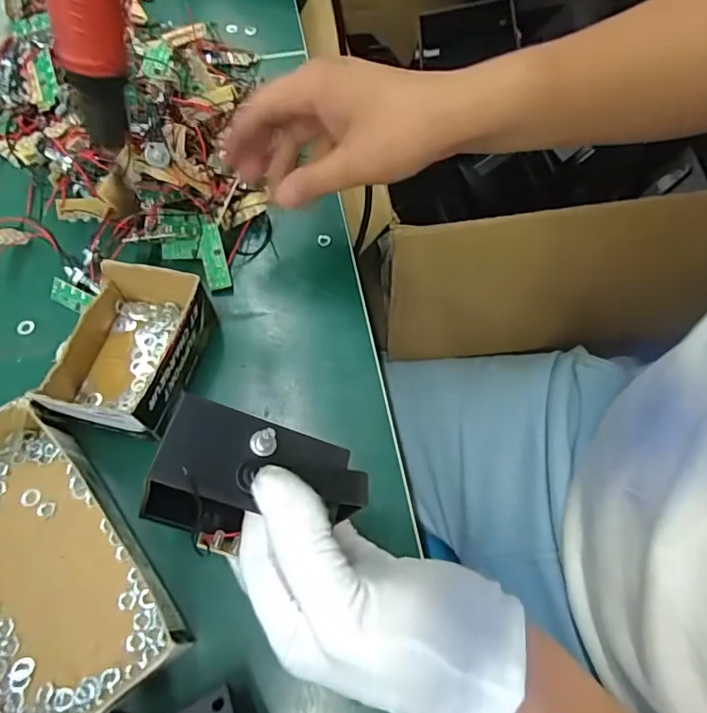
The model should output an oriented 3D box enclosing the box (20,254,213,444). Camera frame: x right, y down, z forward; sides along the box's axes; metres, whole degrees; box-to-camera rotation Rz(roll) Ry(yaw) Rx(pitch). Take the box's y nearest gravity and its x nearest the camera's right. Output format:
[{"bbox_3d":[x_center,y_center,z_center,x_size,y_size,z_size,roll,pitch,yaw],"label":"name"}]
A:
[{"bbox_3d":[-0.148,-0.003,0.332,0.092,0.048,0.111,7,63,5],"label":"box"}]

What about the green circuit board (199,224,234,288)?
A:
[{"bbox_3d":[-0.106,-0.075,0.377,0.019,0.004,0.048,-12,93,-5],"label":"green circuit board"}]

